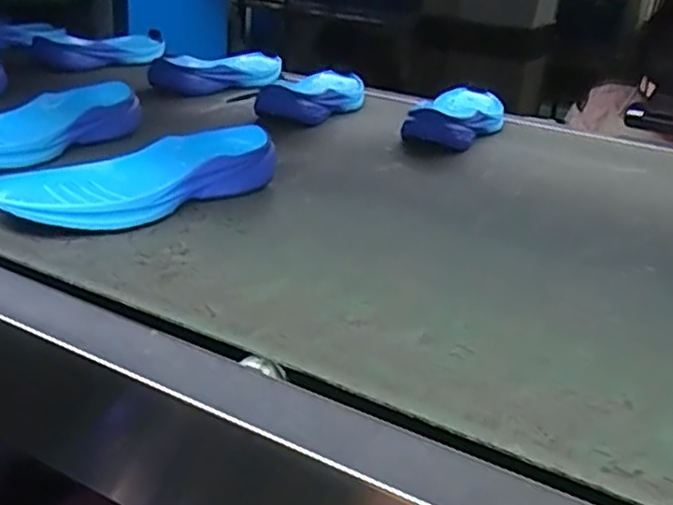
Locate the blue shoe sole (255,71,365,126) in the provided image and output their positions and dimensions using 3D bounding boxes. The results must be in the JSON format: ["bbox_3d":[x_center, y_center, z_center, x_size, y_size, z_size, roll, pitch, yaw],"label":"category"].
[{"bbox_3d":[-0.025,-0.220,0.942,0.089,0.055,0.227,3,23,21],"label":"blue shoe sole"}]

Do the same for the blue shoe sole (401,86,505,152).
[{"bbox_3d":[0.163,-0.182,0.895,0.089,0.051,0.224,4,23,24],"label":"blue shoe sole"}]

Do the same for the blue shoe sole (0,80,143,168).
[{"bbox_3d":[-0.301,-0.121,0.668,0.082,0.048,0.248,5,24,25],"label":"blue shoe sole"}]

